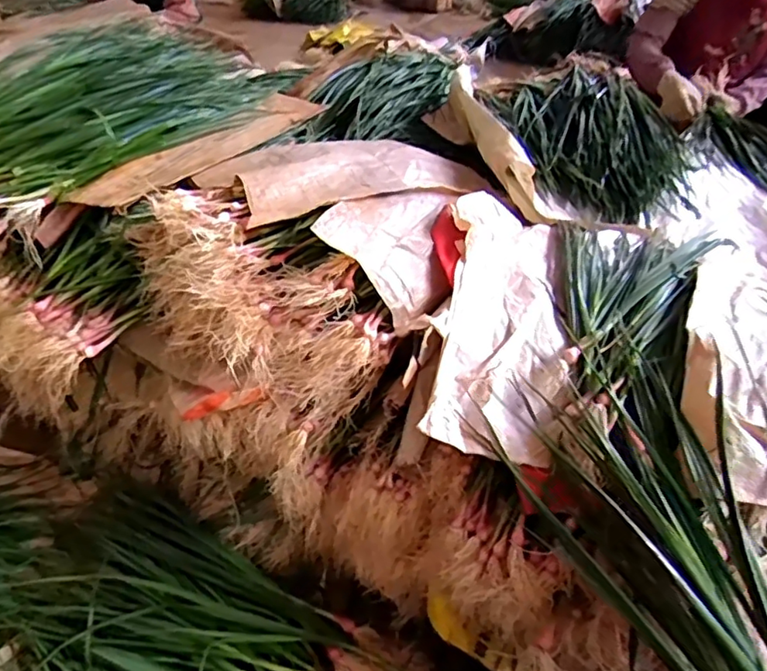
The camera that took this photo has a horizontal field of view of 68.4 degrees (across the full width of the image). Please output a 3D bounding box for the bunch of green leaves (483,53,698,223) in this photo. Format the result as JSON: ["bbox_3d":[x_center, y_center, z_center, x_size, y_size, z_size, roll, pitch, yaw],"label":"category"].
[{"bbox_3d":[0.425,-0.435,1.197,0.354,0.150,0.499,-6,41,-9],"label":"bunch of green leaves"}]

